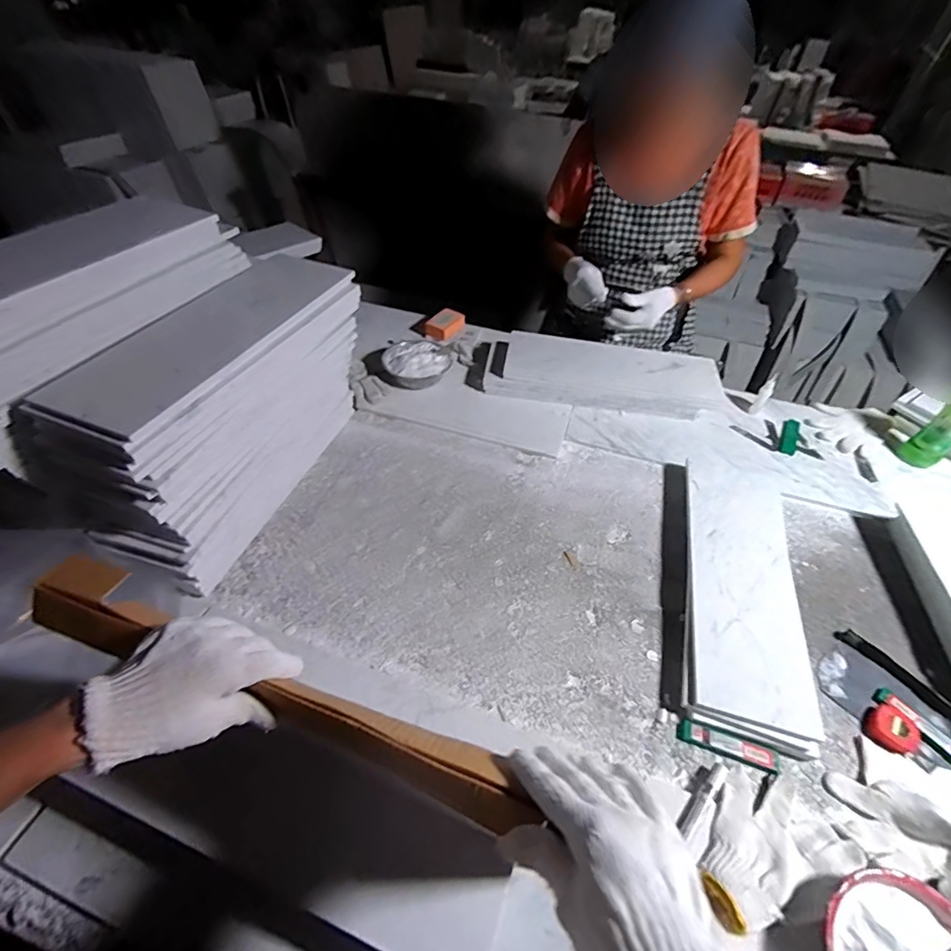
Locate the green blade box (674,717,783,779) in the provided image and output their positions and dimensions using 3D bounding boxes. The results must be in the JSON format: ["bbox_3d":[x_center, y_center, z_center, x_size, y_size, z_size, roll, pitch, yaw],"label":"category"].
[{"bbox_3d":[0.313,0.335,0.590,0.116,0.010,0.023,16,47,13],"label":"green blade box"}]

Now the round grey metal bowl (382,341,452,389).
[{"bbox_3d":[-0.128,-0.239,1.052,0.143,0.055,0.121,2,47,0],"label":"round grey metal bowl"}]

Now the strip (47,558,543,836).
[{"bbox_3d":[-0.175,0.167,0.388,0.449,0.033,0.054,18,48,12],"label":"strip"}]

